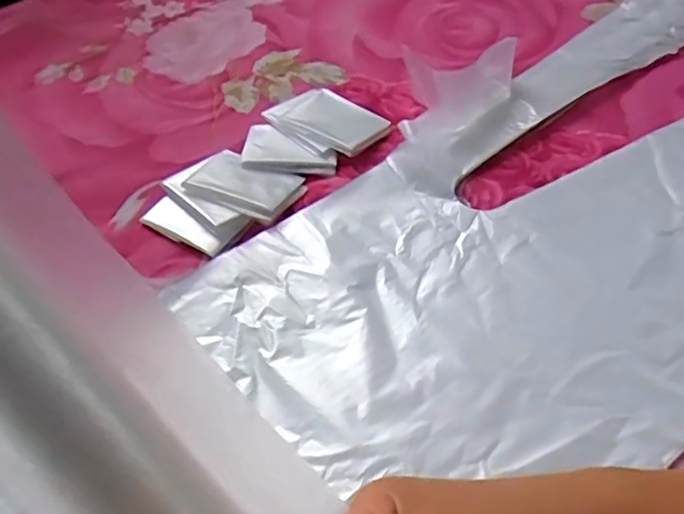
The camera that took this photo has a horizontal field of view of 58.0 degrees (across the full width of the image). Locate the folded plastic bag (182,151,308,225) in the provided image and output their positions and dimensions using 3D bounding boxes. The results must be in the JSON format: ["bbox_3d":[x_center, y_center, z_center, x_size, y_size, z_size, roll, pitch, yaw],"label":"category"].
[{"bbox_3d":[-0.081,-0.062,0.524,0.087,0.010,0.064,21,42,15],"label":"folded plastic bag"}]

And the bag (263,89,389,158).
[{"bbox_3d":[-0.014,-0.127,0.571,0.102,0.016,0.067,32,60,25],"label":"bag"}]

